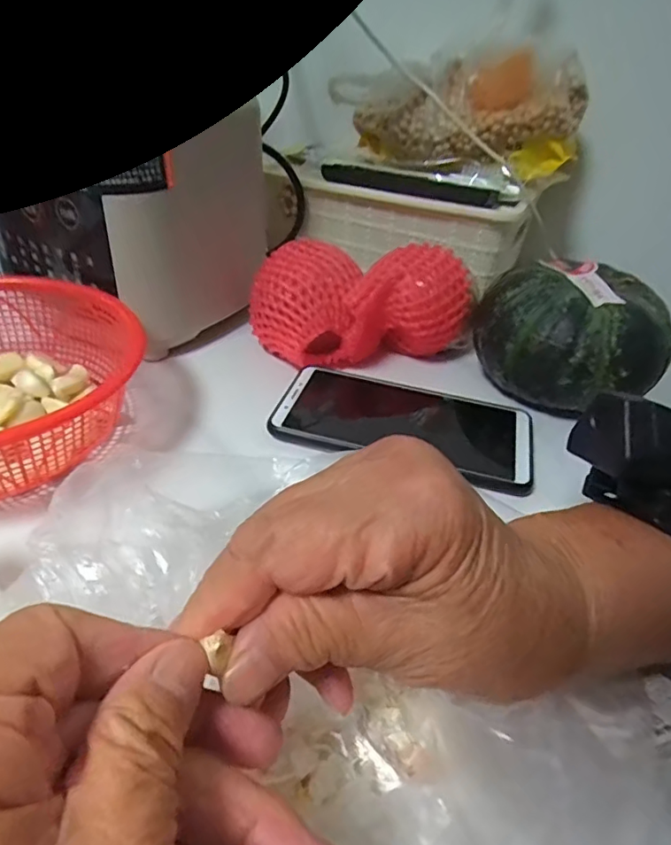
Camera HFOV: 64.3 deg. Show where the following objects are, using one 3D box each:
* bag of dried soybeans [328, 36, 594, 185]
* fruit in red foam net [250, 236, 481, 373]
[{"bbox_3d":[0.098,-0.265,0.446,0.188,0.081,0.088,30,45,30],"label":"bag of dried soybeans"},{"bbox_3d":[0.017,-0.086,0.381,0.151,0.066,0.069,-3,38,-9],"label":"fruit in red foam net"}]

